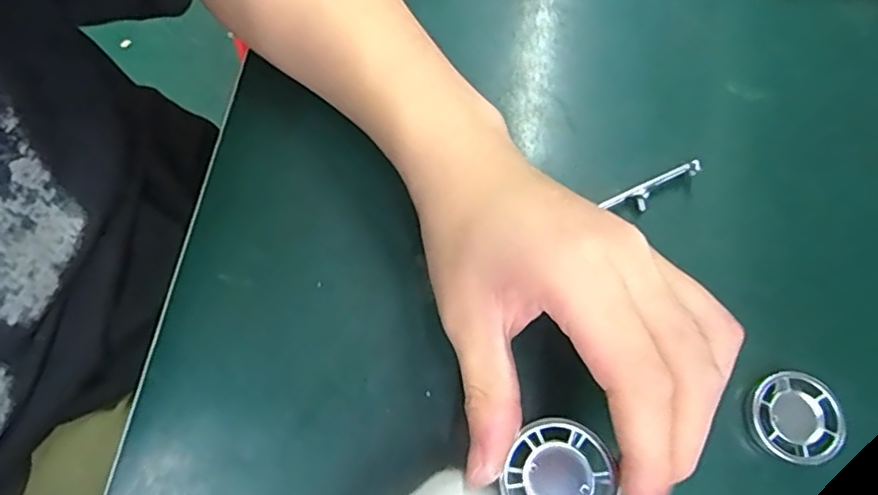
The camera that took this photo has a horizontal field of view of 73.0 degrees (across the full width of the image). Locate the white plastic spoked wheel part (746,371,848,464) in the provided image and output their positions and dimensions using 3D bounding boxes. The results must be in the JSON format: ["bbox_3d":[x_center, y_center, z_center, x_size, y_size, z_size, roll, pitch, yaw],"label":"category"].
[{"bbox_3d":[0.161,0.077,0.269,0.038,0.009,0.038,0,71,-1],"label":"white plastic spoked wheel part"}]

